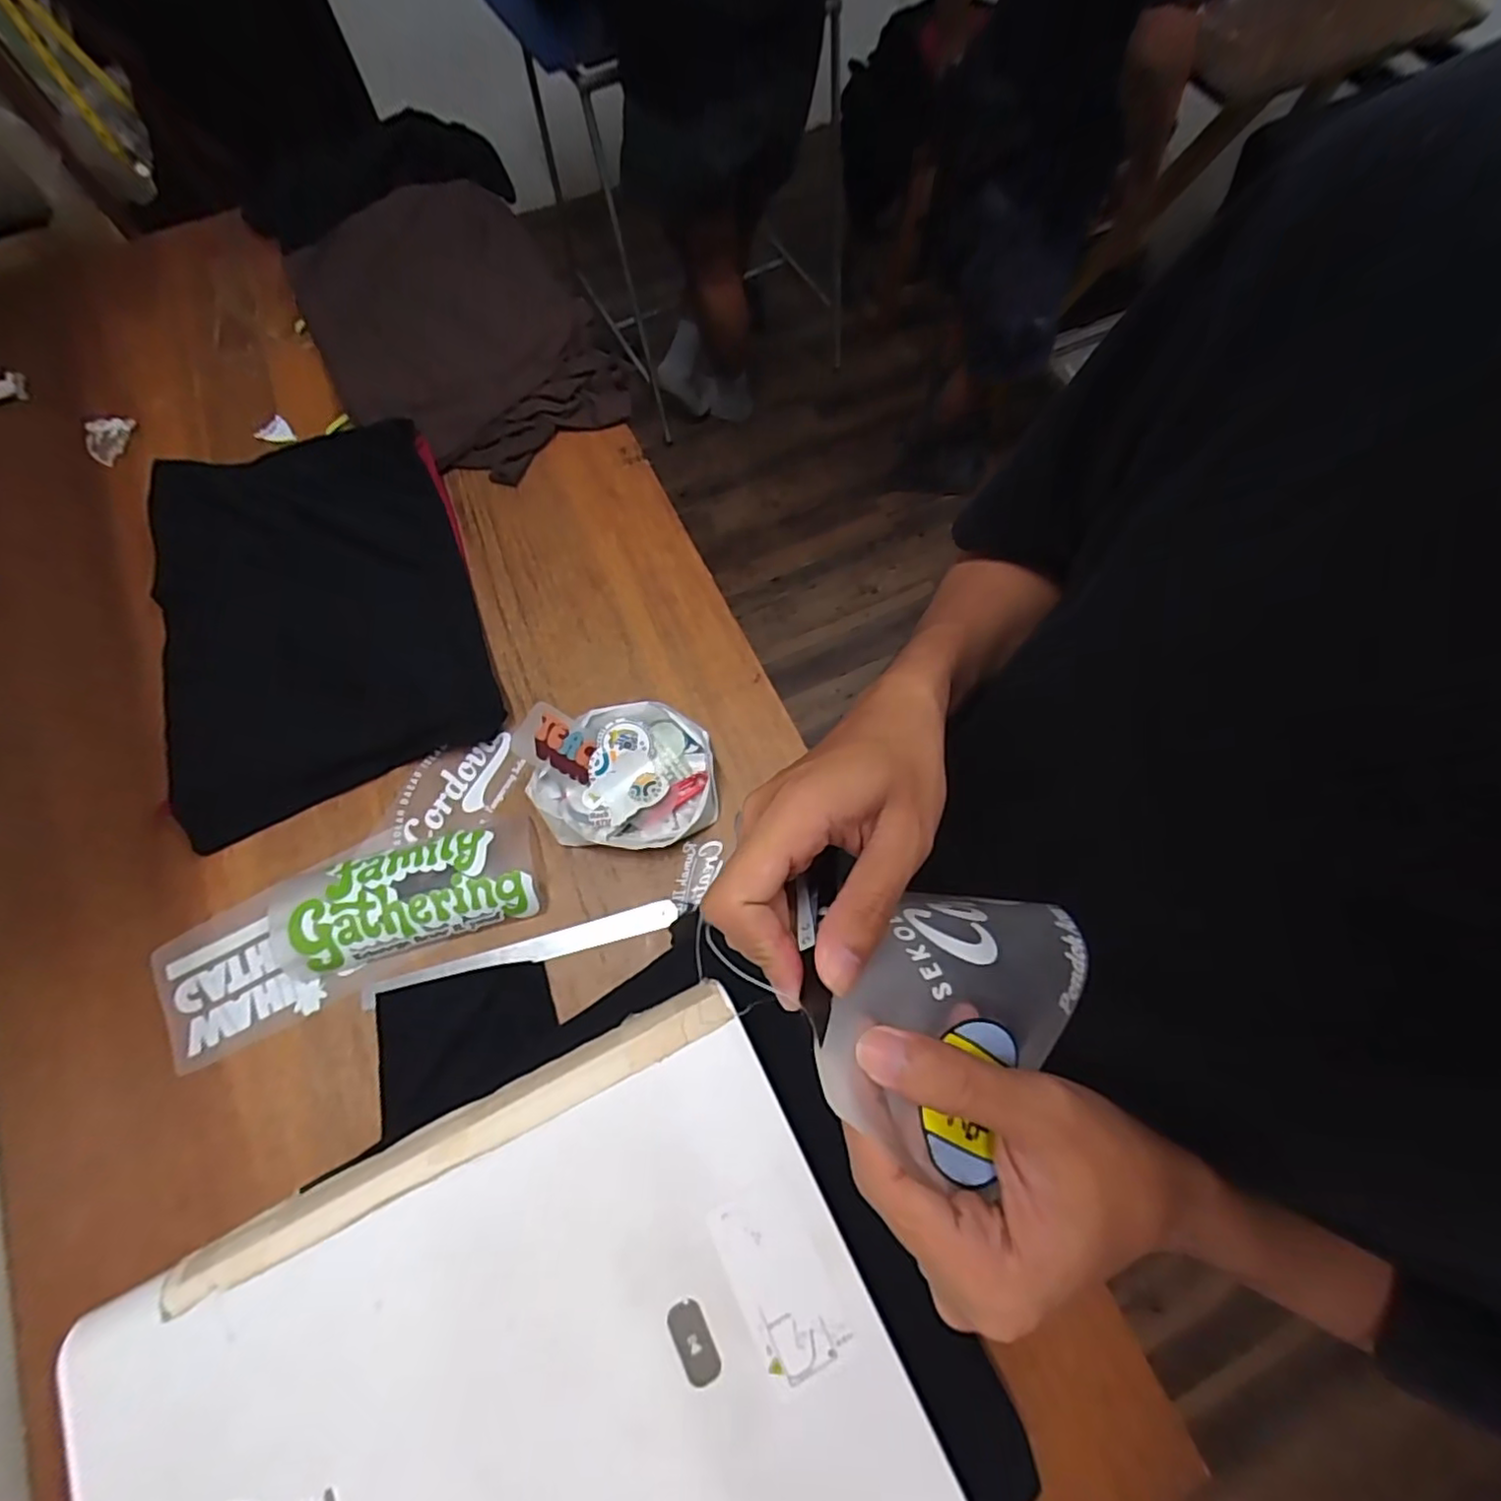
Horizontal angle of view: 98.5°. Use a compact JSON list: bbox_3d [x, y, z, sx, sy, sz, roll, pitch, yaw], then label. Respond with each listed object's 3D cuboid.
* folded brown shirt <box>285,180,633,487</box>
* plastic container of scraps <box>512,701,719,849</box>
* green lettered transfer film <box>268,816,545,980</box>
[{"bbox_3d":[-0.412,-0.600,0.907,0.361,0.117,0.458,-28,74,-9],"label":"folded brown shirt"},{"bbox_3d":[-0.144,0.028,0.718,0.203,0.071,0.161,-8,72,-3],"label":"plastic container of scraps"},{"bbox_3d":[-0.373,0.151,0.687,0.278,0.043,0.119,-14,72,-5],"label":"green lettered transfer film"}]

